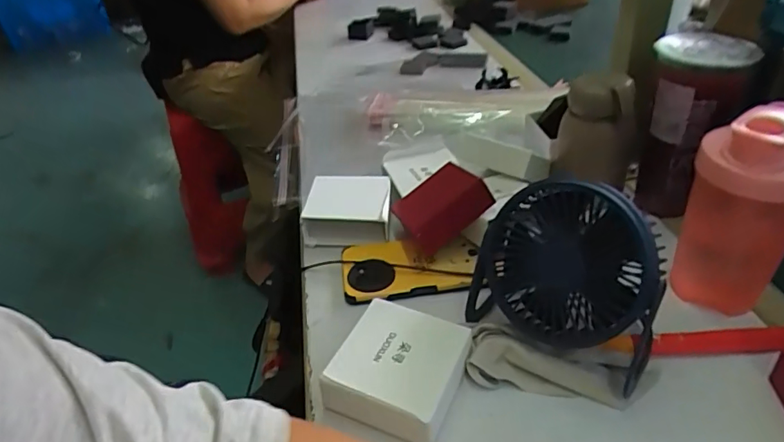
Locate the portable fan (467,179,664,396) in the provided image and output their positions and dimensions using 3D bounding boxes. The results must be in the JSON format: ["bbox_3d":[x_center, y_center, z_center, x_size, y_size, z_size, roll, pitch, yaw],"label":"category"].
[{"bbox_3d":[0.138,0.044,0.409,0.145,0.135,0.068,21,44,31],"label":"portable fan"}]

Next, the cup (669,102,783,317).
[{"bbox_3d":[0.293,-0.007,0.427,0.084,0.169,0.090,24,45,33],"label":"cup"}]

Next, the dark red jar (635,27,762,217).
[{"bbox_3d":[0.309,-0.096,0.548,0.076,0.180,0.079,-3,36,2],"label":"dark red jar"}]

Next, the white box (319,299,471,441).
[{"bbox_3d":[0.005,0.117,0.406,0.099,0.038,0.103,11,39,21],"label":"white box"}]

